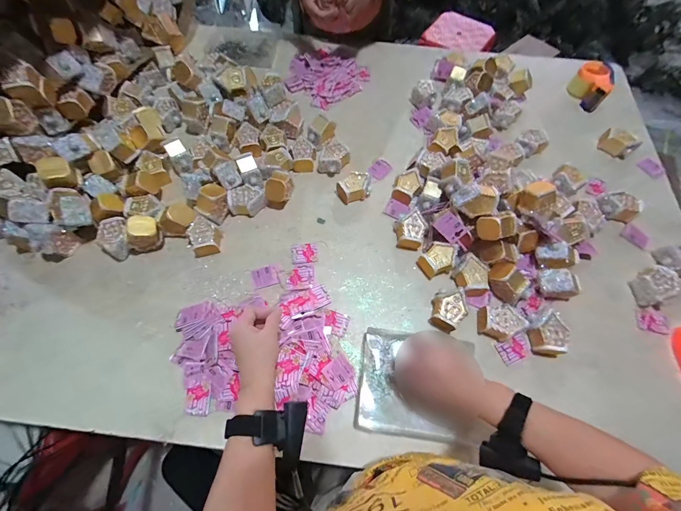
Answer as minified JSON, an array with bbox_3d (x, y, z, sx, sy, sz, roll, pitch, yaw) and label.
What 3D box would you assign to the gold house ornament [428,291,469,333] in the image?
[{"bbox_3d":[0.222,0.110,0.614,0.068,0.052,0.079,35,70,13],"label":"gold house ornament"}]

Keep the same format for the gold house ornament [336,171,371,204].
[{"bbox_3d":[0.037,-0.168,0.736,0.086,0.045,0.064,-32,71,-14],"label":"gold house ornament"}]

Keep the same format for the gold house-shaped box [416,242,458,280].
[{"bbox_3d":[0.216,0.008,0.664,0.079,0.048,0.063,-28,70,-13],"label":"gold house-shaped box"}]

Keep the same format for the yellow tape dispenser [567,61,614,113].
[{"bbox_3d":[0.738,-0.501,0.890,0.109,0.079,0.106,40,71,15],"label":"yellow tape dispenser"}]

